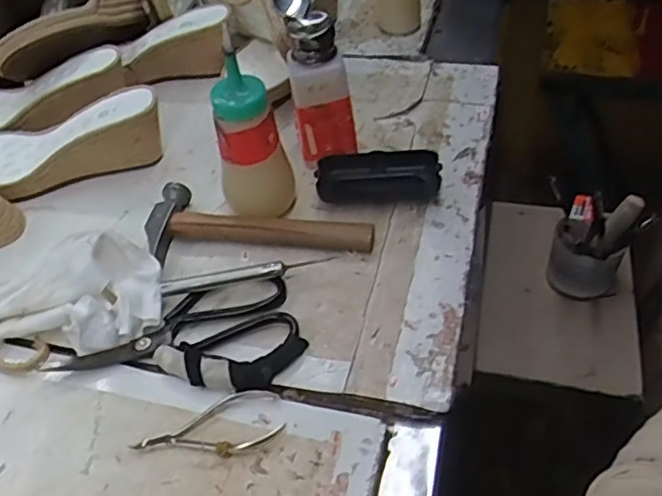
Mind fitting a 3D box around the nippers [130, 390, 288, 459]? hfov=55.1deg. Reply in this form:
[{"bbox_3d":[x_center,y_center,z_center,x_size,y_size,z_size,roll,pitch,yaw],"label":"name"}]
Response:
[{"bbox_3d":[-0.083,0.128,0.441,0.101,0.009,0.043,-21,48,-14],"label":"nippers"}]

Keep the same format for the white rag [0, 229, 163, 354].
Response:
[{"bbox_3d":[-0.212,0.036,0.514,0.152,0.049,0.092,3,47,9],"label":"white rag"}]

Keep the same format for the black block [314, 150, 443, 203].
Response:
[{"bbox_3d":[0.044,-0.068,0.591,0.109,0.023,0.055,-1,46,5],"label":"black block"}]

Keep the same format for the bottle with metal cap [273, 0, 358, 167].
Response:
[{"bbox_3d":[-0.014,-0.158,0.585,0.052,0.148,0.064,-14,46,-7],"label":"bottle with metal cap"}]

